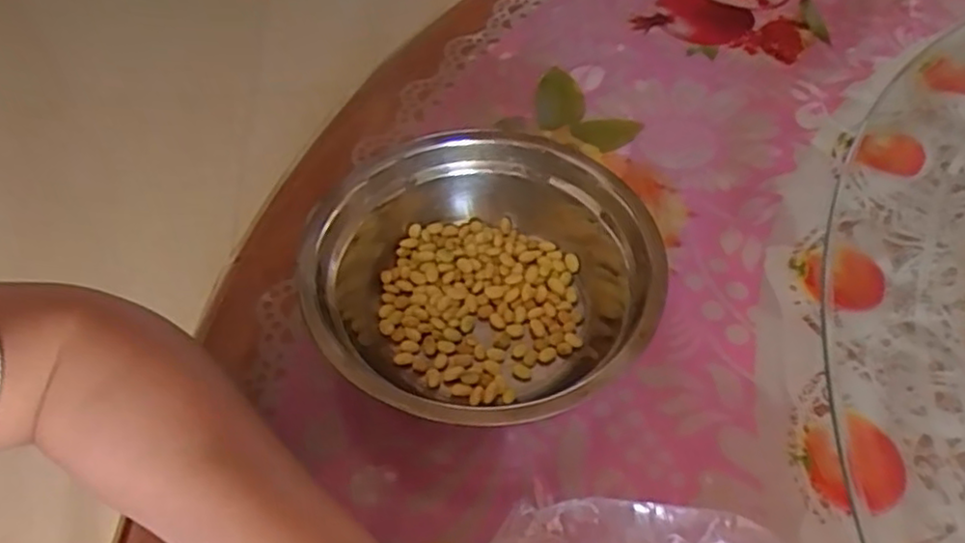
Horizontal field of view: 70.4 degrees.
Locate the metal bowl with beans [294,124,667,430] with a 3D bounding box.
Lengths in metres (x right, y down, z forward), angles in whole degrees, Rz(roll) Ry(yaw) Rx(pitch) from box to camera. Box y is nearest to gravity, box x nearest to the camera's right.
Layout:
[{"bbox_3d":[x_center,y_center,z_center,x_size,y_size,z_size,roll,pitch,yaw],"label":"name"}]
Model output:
[{"bbox_3d":[-0.002,0.009,0.342,0.158,0.060,0.159,0,54,0],"label":"metal bowl with beans"}]

